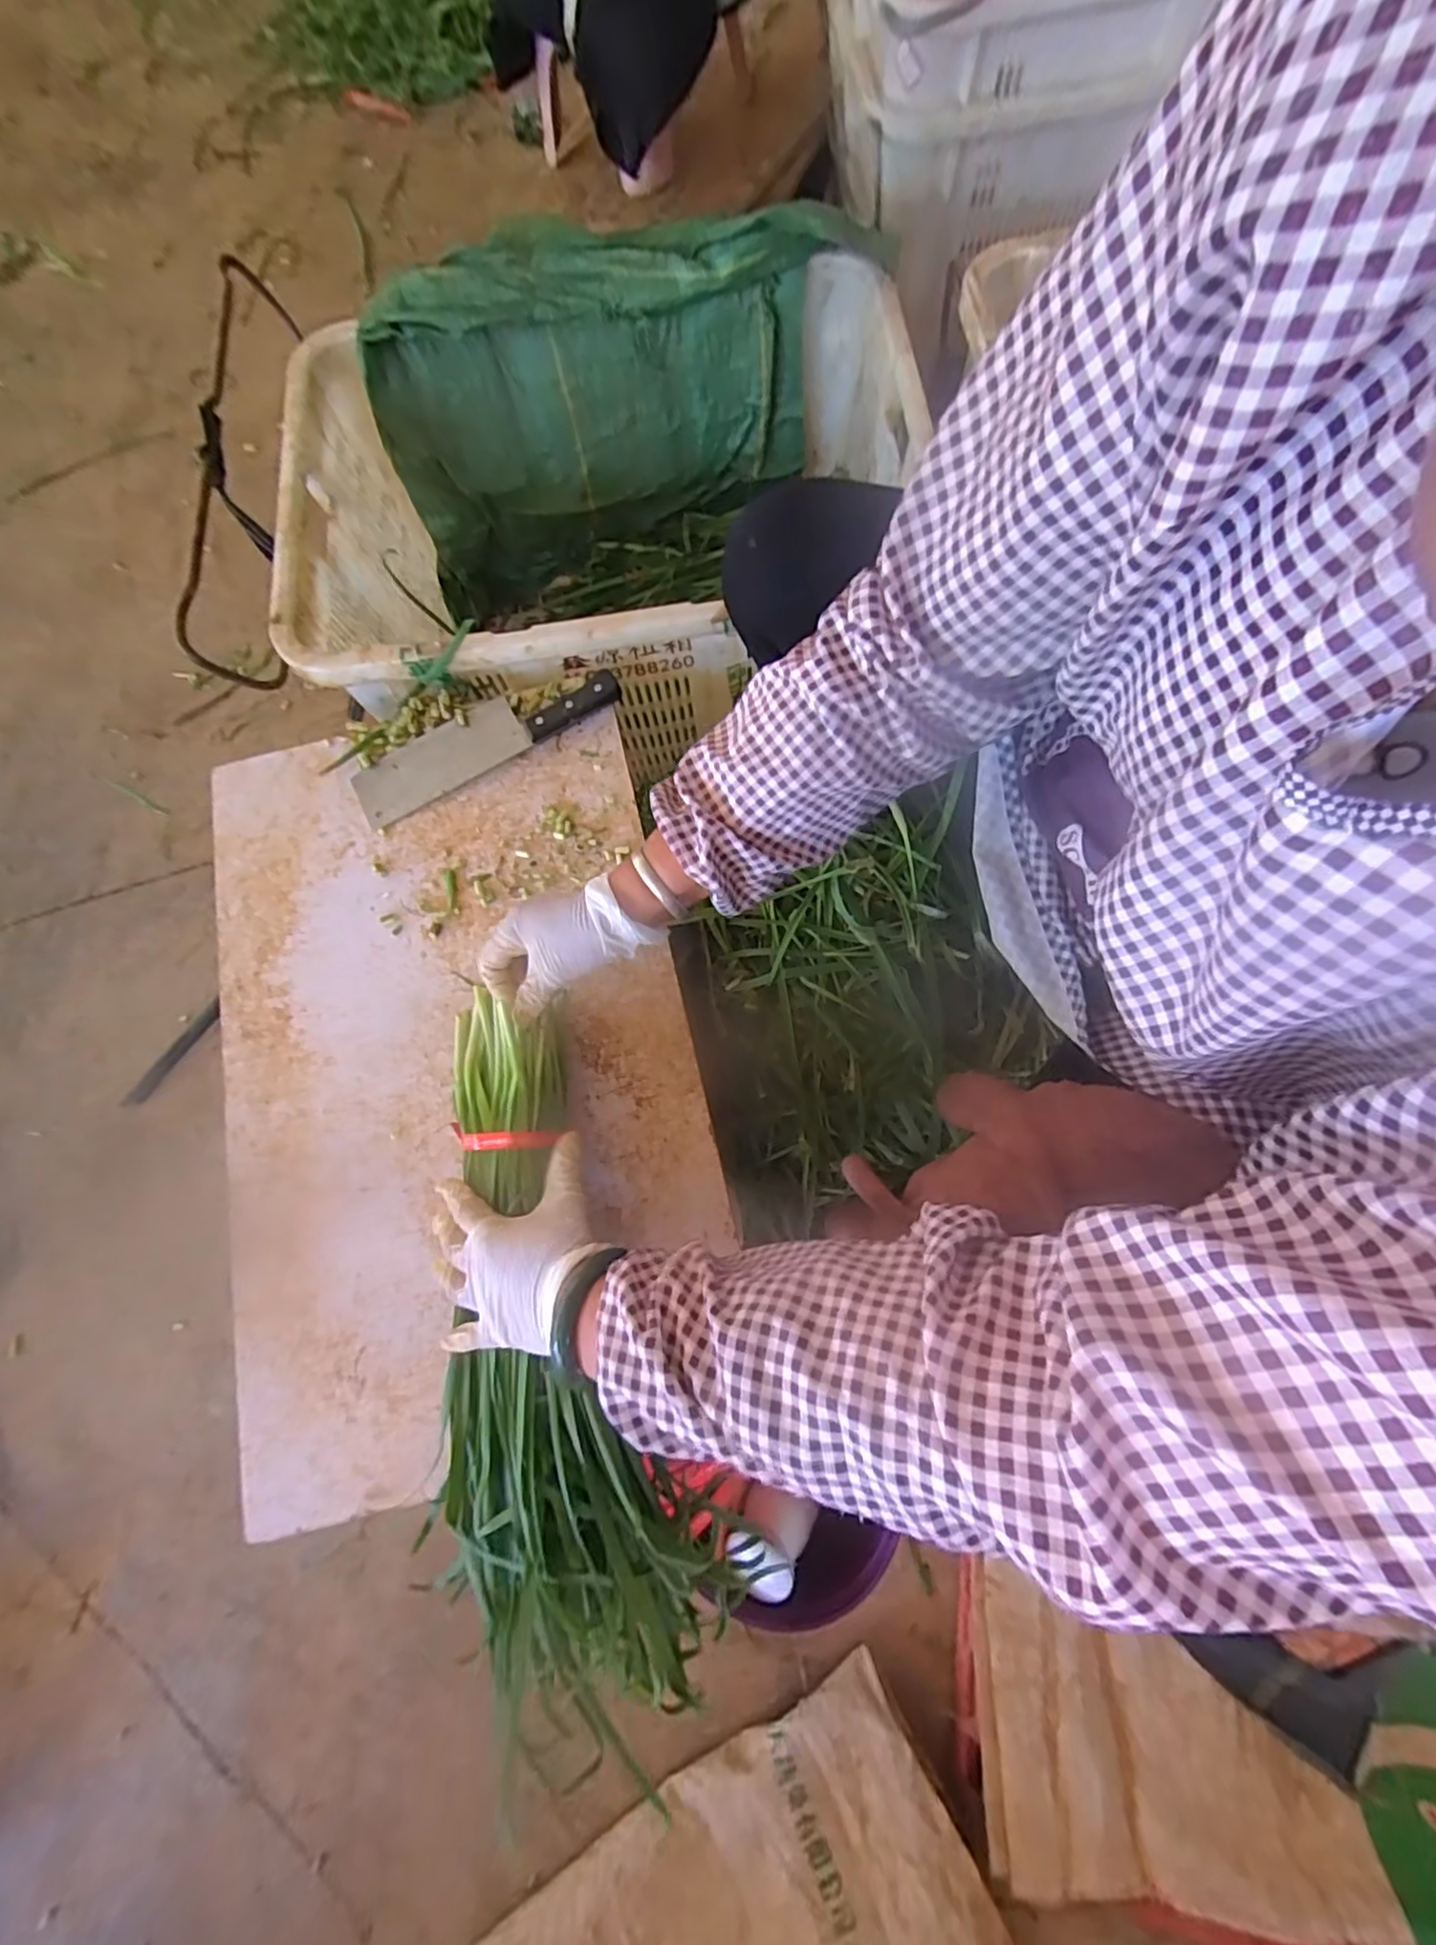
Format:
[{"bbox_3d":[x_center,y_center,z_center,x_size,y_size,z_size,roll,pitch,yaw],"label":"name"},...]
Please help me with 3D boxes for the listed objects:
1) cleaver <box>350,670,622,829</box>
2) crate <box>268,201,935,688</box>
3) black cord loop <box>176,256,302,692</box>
[{"bbox_3d":[-0.224,-0.229,0.619,0.261,0.027,0.065,-29,75,-3],"label":"cleaver"},{"bbox_3d":[-0.108,-0.505,0.789,0.649,0.370,0.458,-10,75,2],"label":"crate"},{"bbox_3d":[-0.455,-0.471,0.625,0.050,0.123,0.428,-5,75,3],"label":"black cord loop"}]

